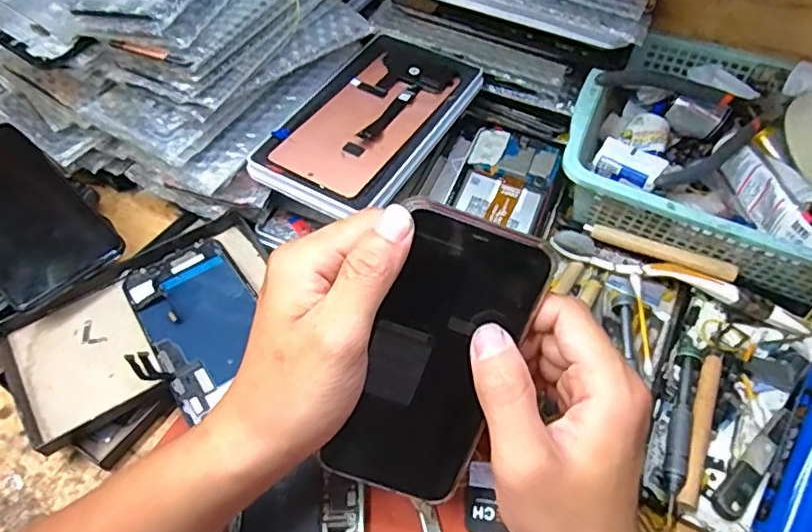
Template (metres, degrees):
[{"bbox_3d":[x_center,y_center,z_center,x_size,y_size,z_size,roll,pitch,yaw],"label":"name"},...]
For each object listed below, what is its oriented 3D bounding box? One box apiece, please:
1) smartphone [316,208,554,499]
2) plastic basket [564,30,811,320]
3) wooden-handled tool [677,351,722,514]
[{"bbox_3d":[0.015,0.047,0.277,0.068,0.146,0.011,17,15,-8],"label":"smartphone"},{"bbox_3d":[0.256,-0.074,0.420,0.264,0.063,0.185,23,59,14],"label":"plastic basket"},{"bbox_3d":[0.183,0.101,0.354,0.013,0.013,0.101,21,59,13],"label":"wooden-handled tool"}]

